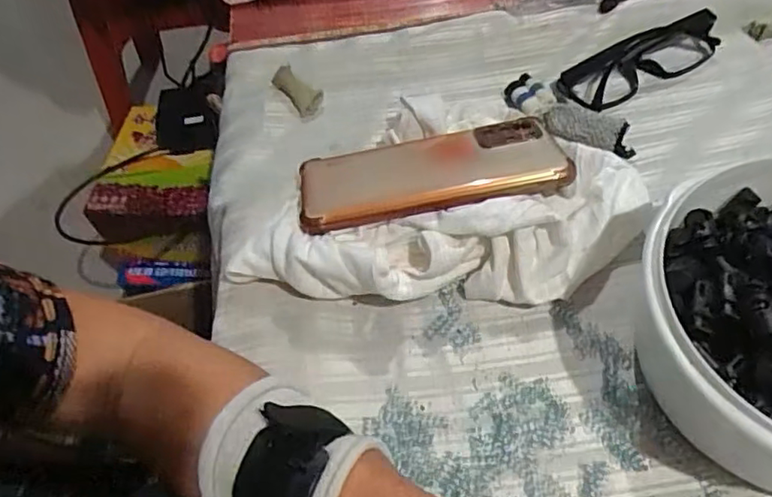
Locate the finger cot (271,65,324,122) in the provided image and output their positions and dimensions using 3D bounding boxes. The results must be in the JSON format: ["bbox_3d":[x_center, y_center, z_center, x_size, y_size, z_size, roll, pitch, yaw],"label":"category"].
[{"bbox_3d":[-0.070,-0.123,0.458,0.021,0.017,0.058,-34,59,-17],"label":"finger cot"}]

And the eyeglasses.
[{"bbox_3d":[0.191,-0.137,0.429,0.131,0.023,0.035,-23,57,-11],"label":"eyeglasses"}]

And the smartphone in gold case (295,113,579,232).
[{"bbox_3d":[0.025,-0.050,0.368,0.157,0.010,0.077,-12,38,-2],"label":"smartphone in gold case"}]

